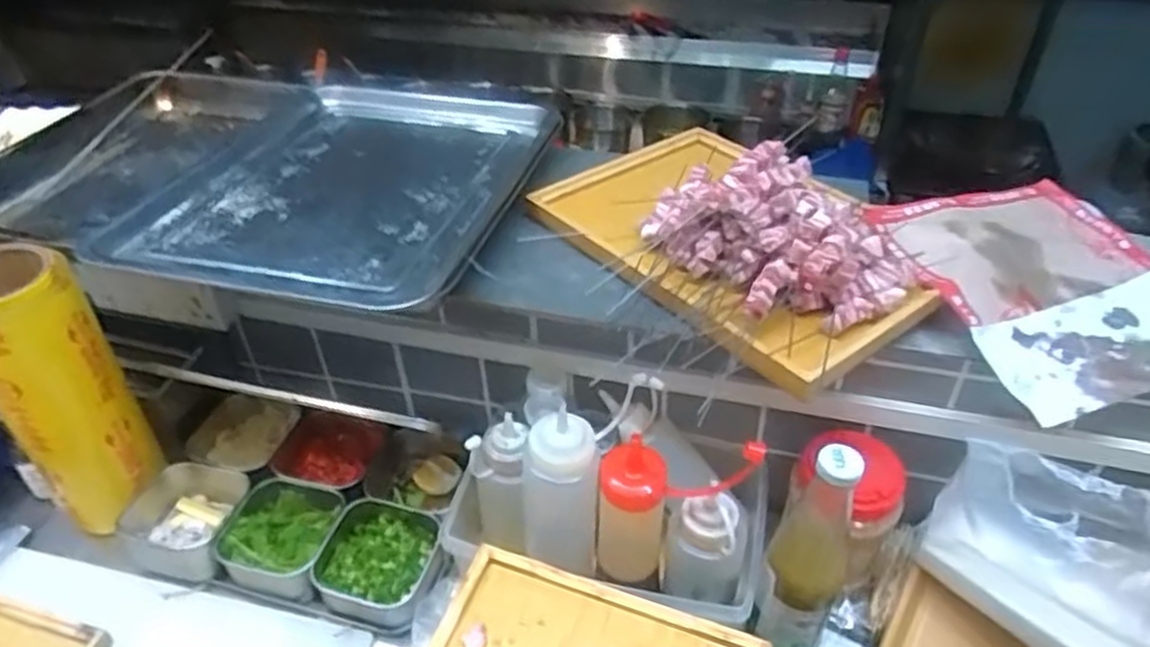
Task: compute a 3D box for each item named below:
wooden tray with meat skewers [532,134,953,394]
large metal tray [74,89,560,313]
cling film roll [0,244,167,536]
[{"bbox_3d":[0.146,-0.111,0.730,0.228,0.098,0.358,-27,46,-27],"label":"wooden tray with meat skewers"},{"bbox_3d":[-0.249,-0.154,0.817,0.395,0.048,0.407,6,40,9],"label":"large metal tray"},{"bbox_3d":[-0.487,0.073,0.752,0.102,0.305,0.078,-26,46,-26],"label":"cling film roll"}]

